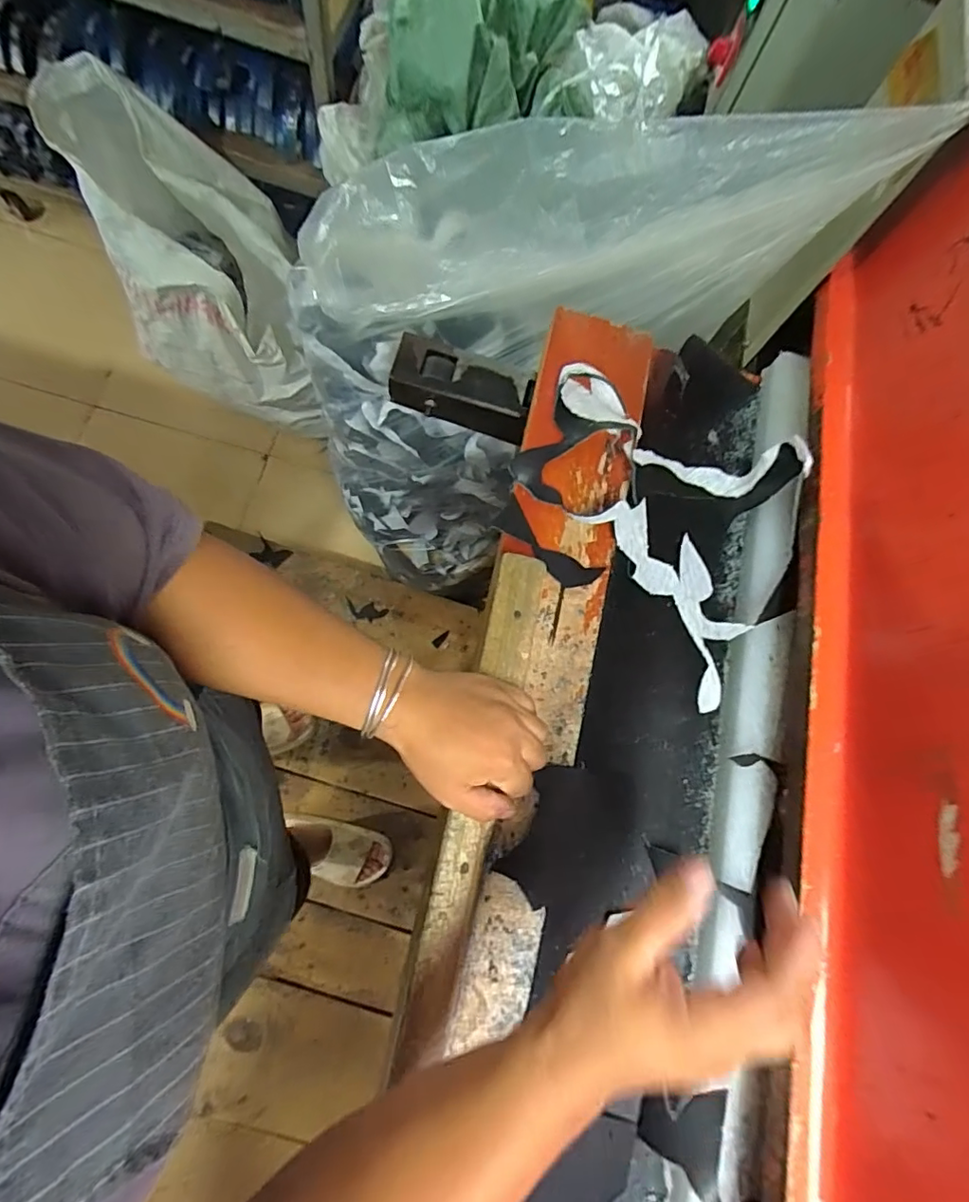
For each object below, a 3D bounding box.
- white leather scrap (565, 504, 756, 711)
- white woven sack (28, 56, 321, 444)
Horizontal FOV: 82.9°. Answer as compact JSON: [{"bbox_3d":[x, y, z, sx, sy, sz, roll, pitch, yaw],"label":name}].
[{"bbox_3d":[0.184,-0.013,0.526,0.096,0.037,0.218,-33,92,-10],"label":"white leather scrap"},{"bbox_3d":[-0.622,-0.712,1.239,0.335,0.619,0.413,-11,75,-4],"label":"white woven sack"}]

